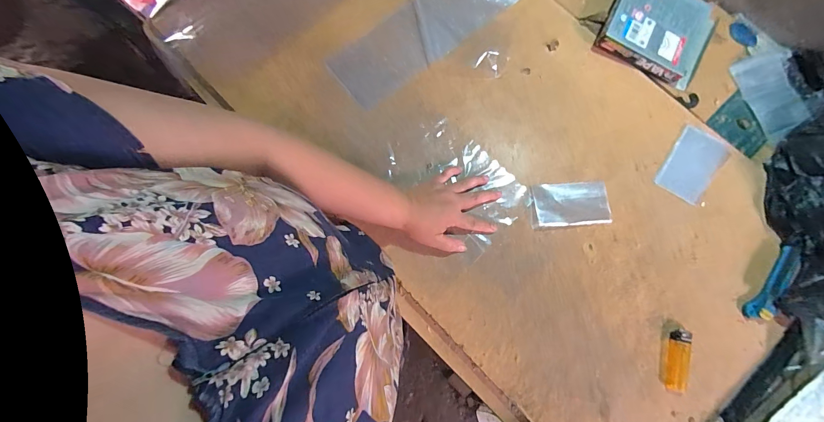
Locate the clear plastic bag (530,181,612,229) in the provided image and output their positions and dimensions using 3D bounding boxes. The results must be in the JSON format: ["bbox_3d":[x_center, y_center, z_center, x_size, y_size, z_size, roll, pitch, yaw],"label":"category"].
[{"bbox_3d":[0.231,-0.011,0.511,0.107,0.014,0.064,-4,79,-1],"label":"clear plastic bag"}]

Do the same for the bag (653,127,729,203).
[{"bbox_3d":[0.420,-0.072,0.522,0.069,0.005,0.115,36,81,7],"label":"bag"}]

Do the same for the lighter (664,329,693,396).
[{"bbox_3d":[0.356,0.202,0.465,0.028,0.011,0.082,12,79,2],"label":"lighter"}]

